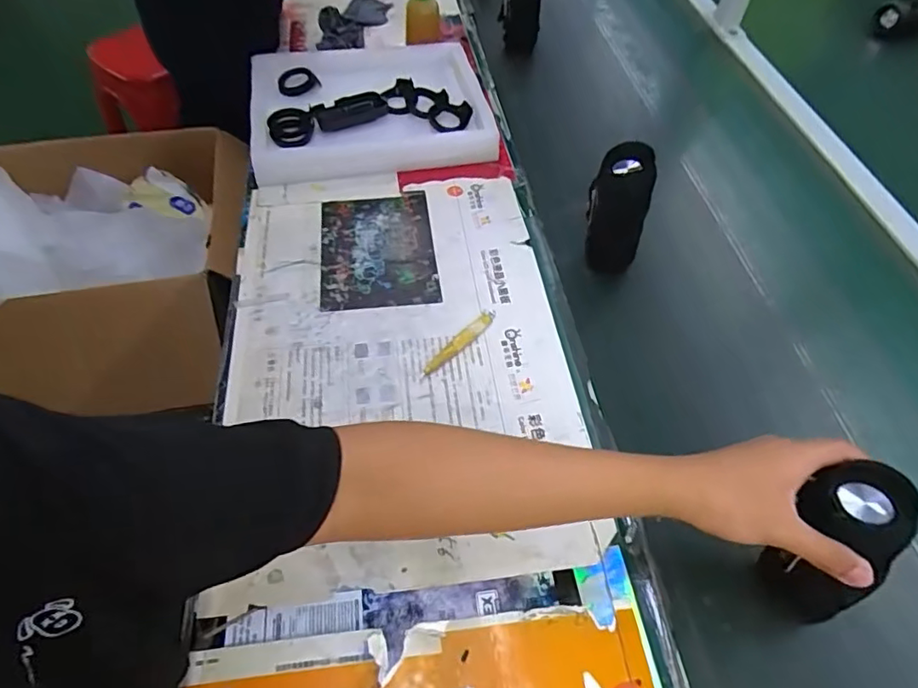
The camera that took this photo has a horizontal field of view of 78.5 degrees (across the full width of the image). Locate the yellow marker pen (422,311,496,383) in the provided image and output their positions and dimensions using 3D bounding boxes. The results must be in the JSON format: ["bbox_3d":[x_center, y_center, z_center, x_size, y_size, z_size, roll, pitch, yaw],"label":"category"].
[{"bbox_3d":[0.001,-0.002,0.635,0.017,0.008,0.124,35,60,22],"label":"yellow marker pen"}]

